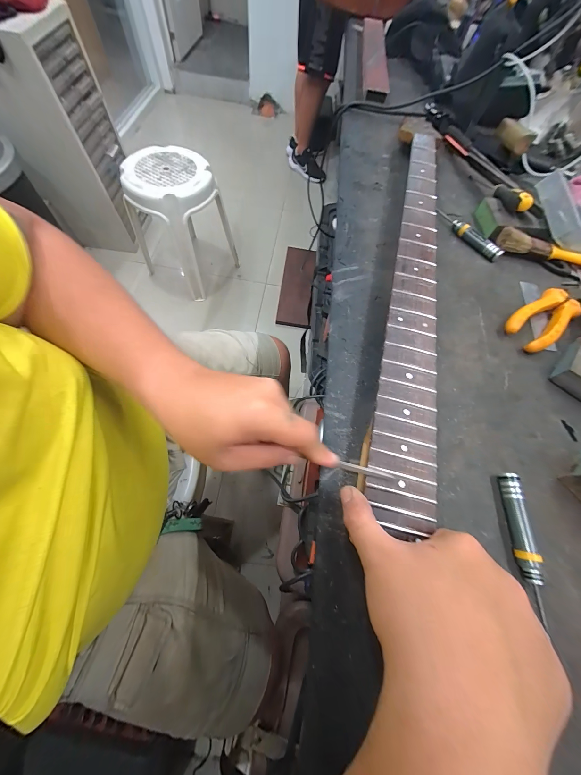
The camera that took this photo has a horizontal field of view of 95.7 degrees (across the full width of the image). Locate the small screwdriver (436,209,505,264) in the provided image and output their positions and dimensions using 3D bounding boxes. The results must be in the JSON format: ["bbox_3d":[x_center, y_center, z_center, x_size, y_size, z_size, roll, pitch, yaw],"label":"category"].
[{"bbox_3d":[0.278,-0.241,0.414,0.018,0.018,0.119,-32,73,-18],"label":"small screwdriver"}]

